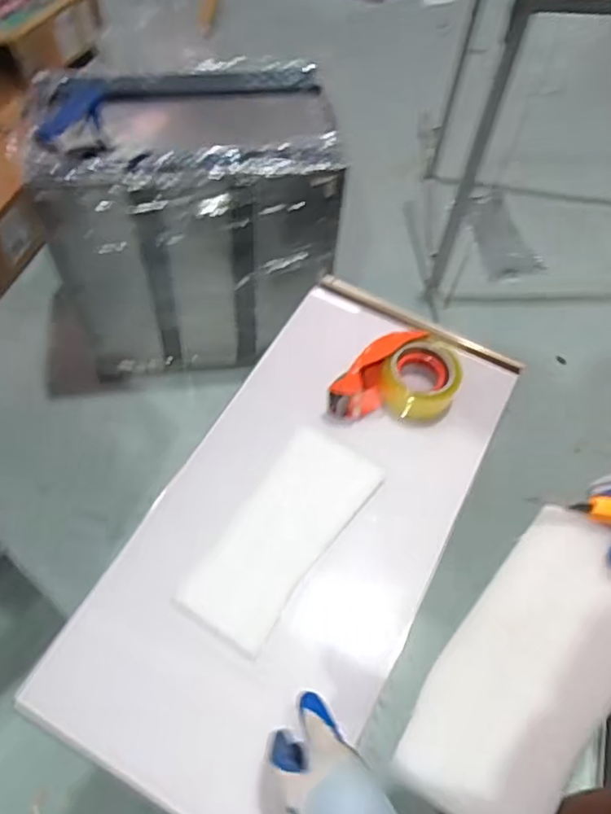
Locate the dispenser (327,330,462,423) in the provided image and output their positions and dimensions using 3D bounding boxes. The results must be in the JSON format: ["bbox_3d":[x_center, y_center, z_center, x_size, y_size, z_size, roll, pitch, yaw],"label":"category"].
[{"bbox_3d":[0.123,-0.044,0.899,0.185,0.071,0.116,1,58,-4],"label":"dispenser"}]

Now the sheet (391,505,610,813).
[{"bbox_3d":[0.195,0.226,0.537,0.137,0.028,0.274,33,90,17],"label":"sheet"}]

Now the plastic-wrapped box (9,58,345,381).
[{"bbox_3d":[-0.240,-0.387,1.420,0.585,0.602,0.332,-12,60,-12],"label":"plastic-wrapped box"}]

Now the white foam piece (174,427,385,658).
[{"bbox_3d":[-0.029,0.160,0.809,0.118,0.024,0.280,35,68,9],"label":"white foam piece"}]

